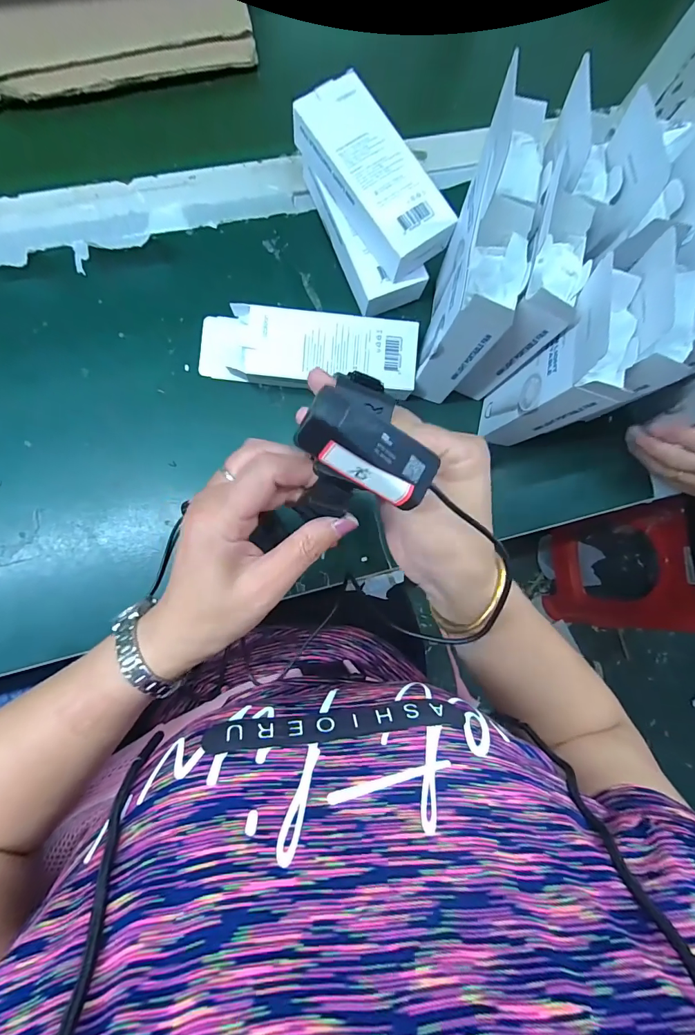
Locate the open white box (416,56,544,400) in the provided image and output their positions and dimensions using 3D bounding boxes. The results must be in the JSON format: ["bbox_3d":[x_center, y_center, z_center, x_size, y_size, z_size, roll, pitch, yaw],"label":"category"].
[{"bbox_3d":[0.102,-0.192,0.347,0.034,0.164,0.134,13,85,-5],"label":"open white box"}]

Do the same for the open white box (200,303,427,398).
[{"bbox_3d":[-0.040,-0.159,0.403,0.208,0.034,0.075,4,86,-5],"label":"open white box"}]

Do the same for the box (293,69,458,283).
[{"bbox_3d":[0.025,-0.305,0.377,0.067,0.037,0.170,-35,90,-7],"label":"box"}]

